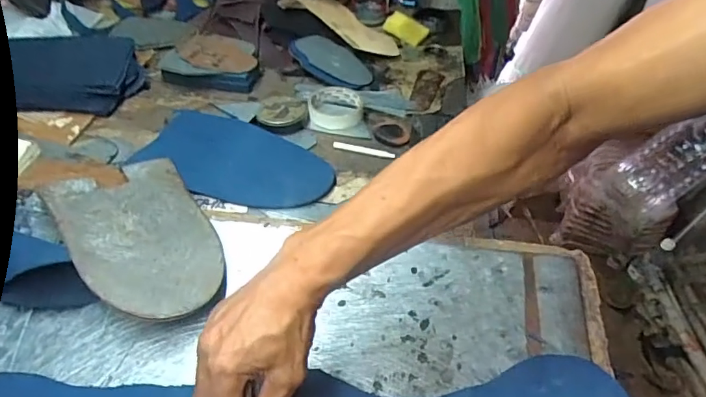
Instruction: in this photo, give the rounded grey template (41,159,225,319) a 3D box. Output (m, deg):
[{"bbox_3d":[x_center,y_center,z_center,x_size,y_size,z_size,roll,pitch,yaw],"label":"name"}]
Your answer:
[{"bbox_3d":[-0.225,0.035,0.527,0.141,0.007,0.251,-19,43,-36],"label":"rounded grey template"}]

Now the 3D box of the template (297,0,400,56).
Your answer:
[{"bbox_3d":[-0.020,-0.342,0.953,0.235,0.023,0.111,33,49,1],"label":"template"}]

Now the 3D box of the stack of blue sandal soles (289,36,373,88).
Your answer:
[{"bbox_3d":[-0.038,-0.245,0.880,0.155,0.015,0.083,30,54,6],"label":"stack of blue sandal soles"}]

